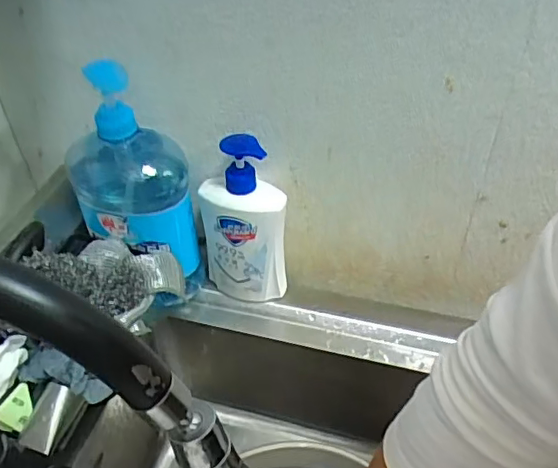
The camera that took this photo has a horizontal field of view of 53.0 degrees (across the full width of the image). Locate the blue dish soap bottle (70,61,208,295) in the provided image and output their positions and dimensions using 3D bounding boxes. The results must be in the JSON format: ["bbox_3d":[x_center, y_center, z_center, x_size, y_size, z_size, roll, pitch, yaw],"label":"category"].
[{"bbox_3d":[-0.145,-0.046,0.576,0.116,0.260,0.084,0,44,1],"label":"blue dish soap bottle"}]

